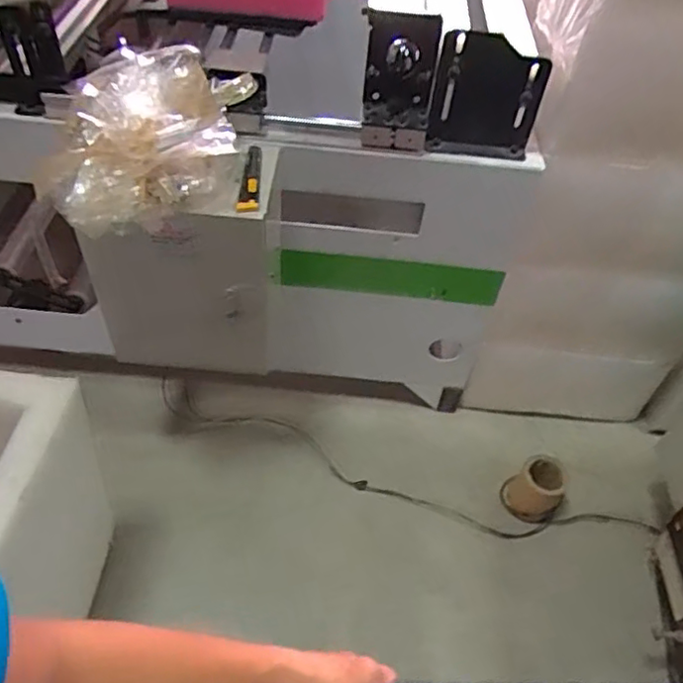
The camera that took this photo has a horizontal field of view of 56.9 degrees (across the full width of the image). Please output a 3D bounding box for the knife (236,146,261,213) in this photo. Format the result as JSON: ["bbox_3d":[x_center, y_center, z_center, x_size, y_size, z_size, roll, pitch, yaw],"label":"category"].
[{"bbox_3d":[-0.144,-0.257,0.990,0.032,0.026,0.151,1,50,-4],"label":"knife"}]

